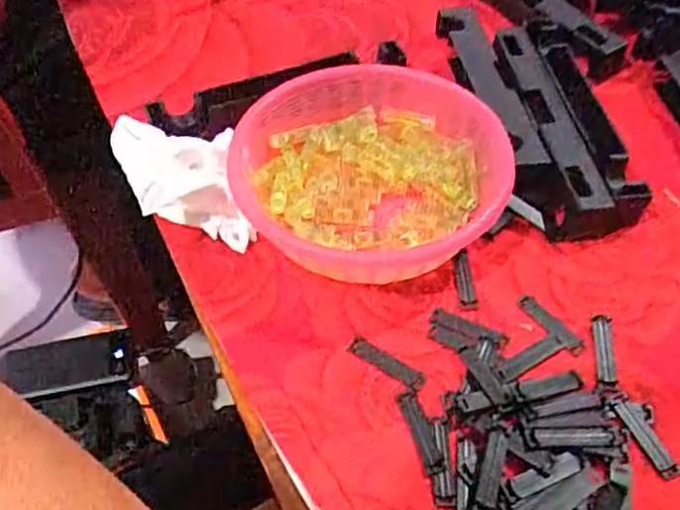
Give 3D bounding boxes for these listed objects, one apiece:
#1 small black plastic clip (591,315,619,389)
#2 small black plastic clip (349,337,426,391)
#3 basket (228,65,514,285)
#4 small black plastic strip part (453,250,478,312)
[{"bbox_3d":[0.147,0.053,0.357,0.011,0.004,0.046,8,52,7],"label":"small black plastic clip"},{"bbox_3d":[0.026,0.059,0.356,0.046,0.004,0.011,29,57,21],"label":"small black plastic clip"},{"bbox_3d":[0.019,-0.050,0.415,0.167,0.049,0.167,0,51,0],"label":"basket"},{"bbox_3d":[0.076,0.015,0.386,0.010,0.007,0.039,-2,51,-1],"label":"small black plastic strip part"}]

